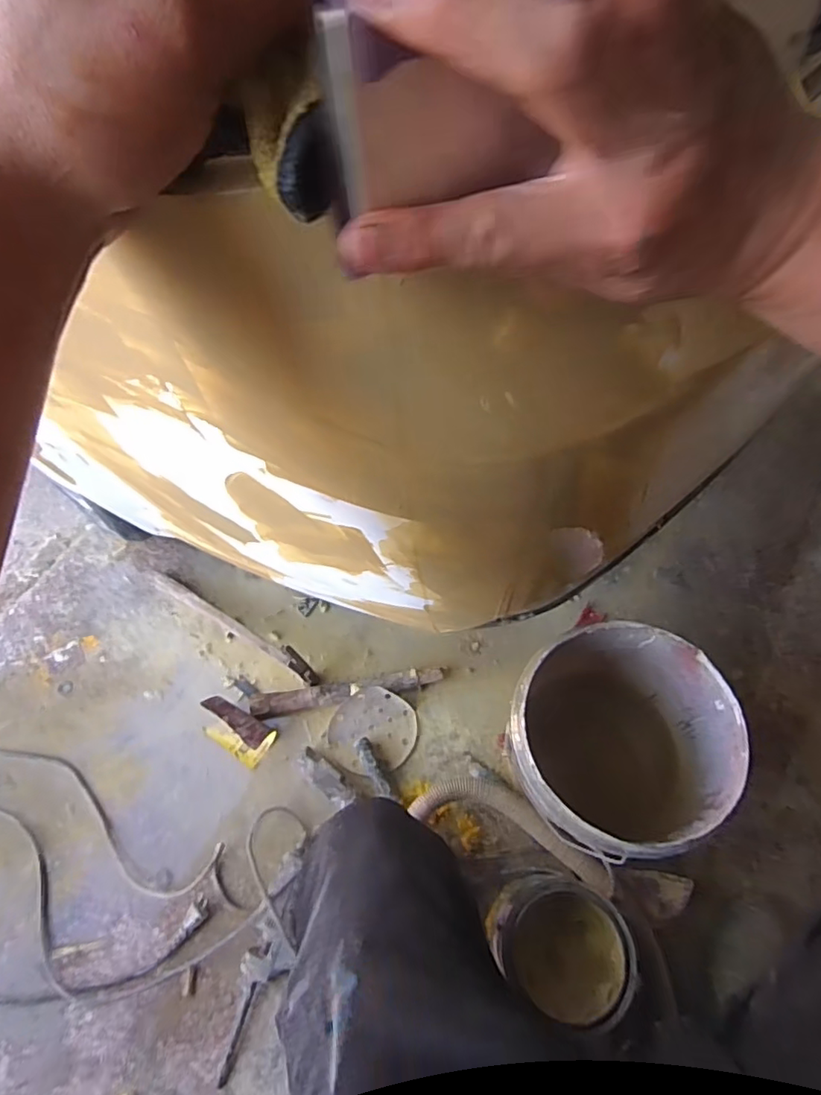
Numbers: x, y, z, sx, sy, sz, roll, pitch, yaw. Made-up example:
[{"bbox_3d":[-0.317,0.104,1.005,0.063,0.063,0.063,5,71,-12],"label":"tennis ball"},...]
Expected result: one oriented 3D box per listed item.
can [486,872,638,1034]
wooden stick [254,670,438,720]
[{"bbox_3d":[0.184,0.493,0.718,0.137,0.150,0.148,-1,63,2],"label":"can"},{"bbox_3d":[-0.103,0.234,0.934,0.315,0.035,0.042,-10,63,-2],"label":"wooden stick"}]

